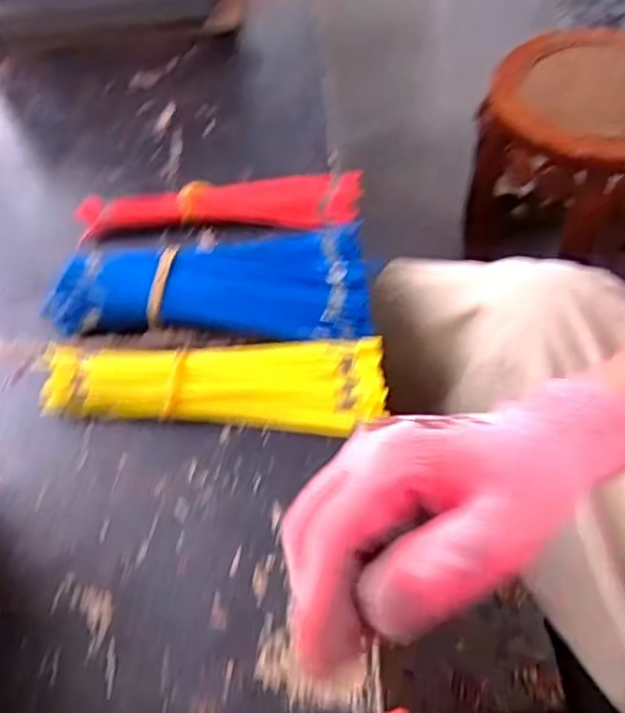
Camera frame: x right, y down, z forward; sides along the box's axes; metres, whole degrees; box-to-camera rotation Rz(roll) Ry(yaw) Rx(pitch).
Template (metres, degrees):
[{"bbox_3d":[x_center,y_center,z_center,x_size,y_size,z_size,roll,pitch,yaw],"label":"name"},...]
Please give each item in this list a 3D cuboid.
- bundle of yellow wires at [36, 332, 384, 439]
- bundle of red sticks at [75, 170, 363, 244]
[{"bbox_3d":[-0.071,0.018,0.468,0.238,0.027,0.066,2,55,7],"label":"bundle of yellow wires"},{"bbox_3d":[-0.083,-0.136,0.574,0.248,0.021,0.056,-3,55,3],"label":"bundle of red sticks"}]

